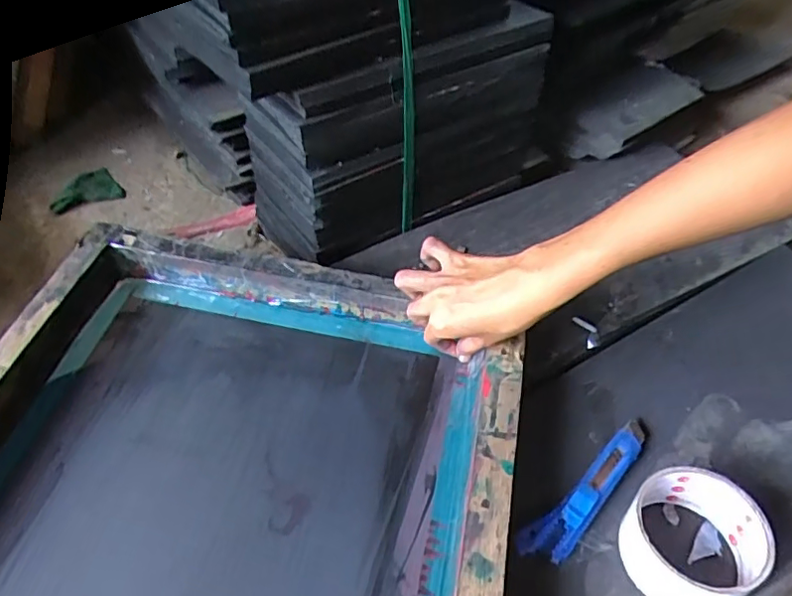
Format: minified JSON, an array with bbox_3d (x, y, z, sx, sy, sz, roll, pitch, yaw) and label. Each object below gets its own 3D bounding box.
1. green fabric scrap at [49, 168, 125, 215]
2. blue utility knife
[{"bbox_3d":[-0.403,-0.139,0.722,0.085,0.022,0.057,-30,56,-25],"label":"green fabric scrap"},{"bbox_3d":[0.149,0.145,0.425,0.145,0.012,0.031,-32,57,-27],"label":"blue utility knife"}]

